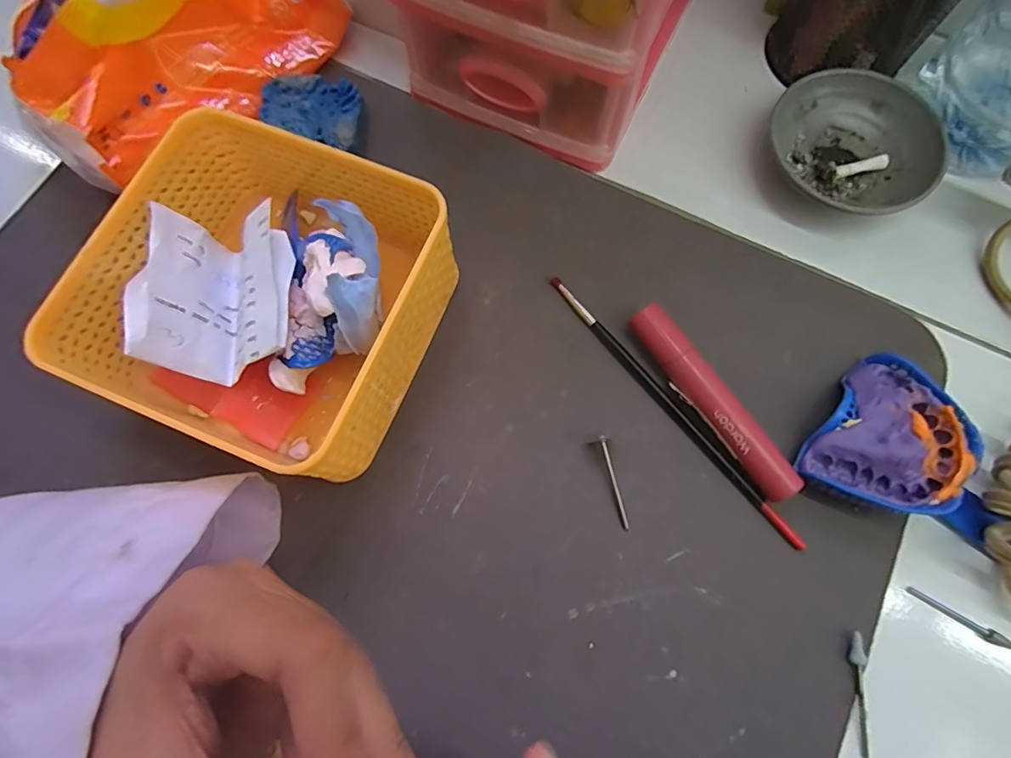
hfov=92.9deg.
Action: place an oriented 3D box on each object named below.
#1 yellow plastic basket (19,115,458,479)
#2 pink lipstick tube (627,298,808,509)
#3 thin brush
[{"bbox_3d":[-0.103,-0.036,0.219,0.130,0.066,0.139,21,75,6],"label":"yellow plastic basket"},{"bbox_3d":[0.097,0.010,0.228,0.015,0.019,0.105,-33,76,-9],"label":"pink lipstick tube"},{"bbox_3d":[0.080,0.012,0.235,0.006,0.007,0.170,-38,77,-10],"label":"thin brush"}]

